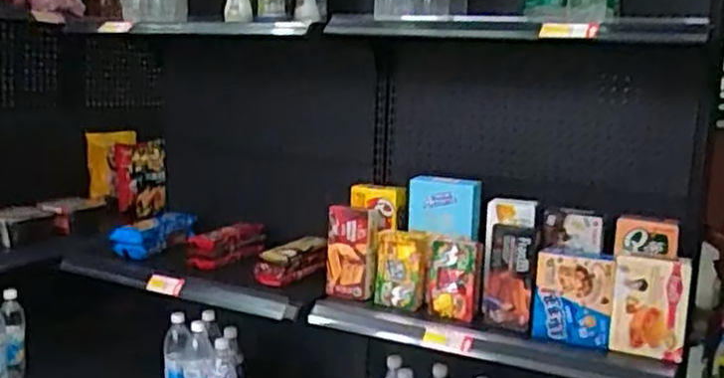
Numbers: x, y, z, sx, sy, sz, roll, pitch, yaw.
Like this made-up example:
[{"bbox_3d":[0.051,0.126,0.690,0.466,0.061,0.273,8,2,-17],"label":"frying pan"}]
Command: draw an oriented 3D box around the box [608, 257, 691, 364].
[{"bbox_3d":[0.506,0.208,1.287,0.124,0.177,0.035,4,0,25],"label":"box"}]

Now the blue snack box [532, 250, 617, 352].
[{"bbox_3d":[0.390,0.205,1.354,0.140,0.163,0.042,6,9,22],"label":"blue snack box"}]

